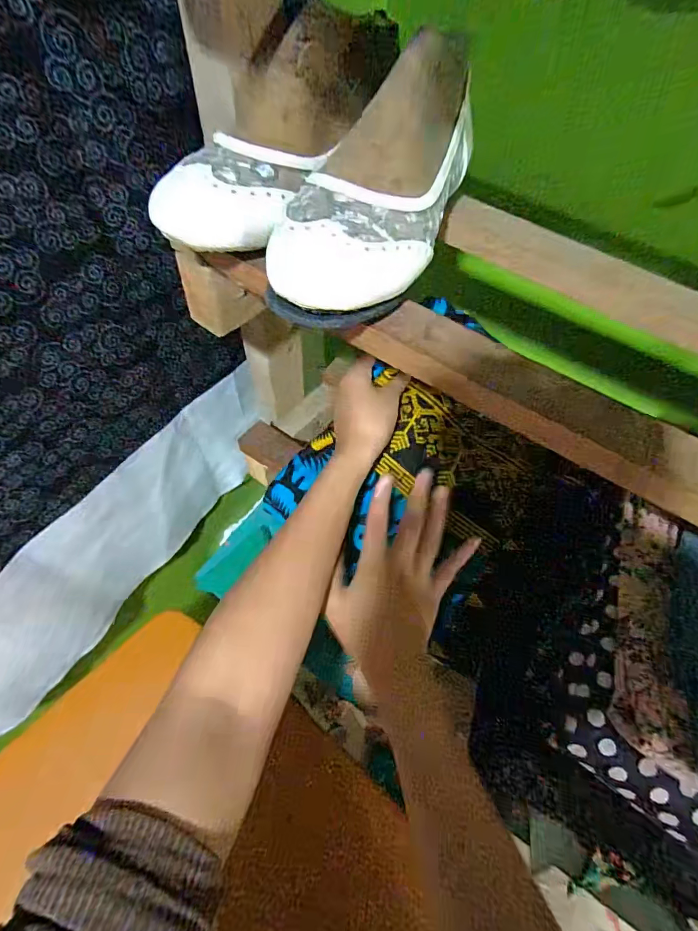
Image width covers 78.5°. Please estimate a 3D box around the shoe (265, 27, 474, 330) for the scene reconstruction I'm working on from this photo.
[{"bbox_3d":[0.029,-0.170,0.247,0.069,0.074,0.228,25,72,12],"label":"shoe"}]

